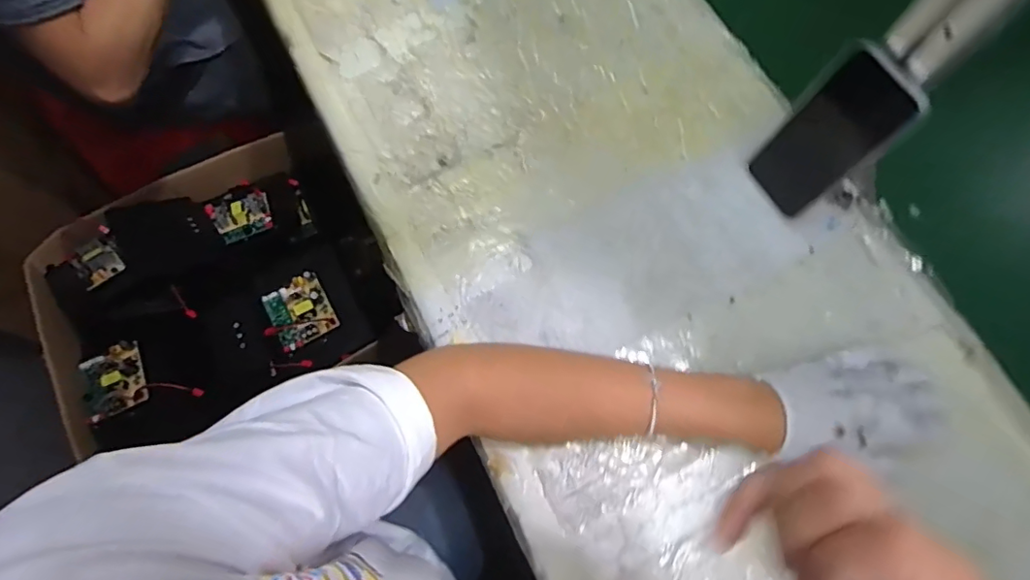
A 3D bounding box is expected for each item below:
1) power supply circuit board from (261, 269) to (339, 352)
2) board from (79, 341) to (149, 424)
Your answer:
[{"bbox_3d":[-0.338,0.034,0.864,0.093,0.031,0.101,-34,74,-11],"label":"power supply circuit board"},{"bbox_3d":[-0.611,0.136,0.837,0.089,0.020,0.098,-27,73,-8],"label":"board"}]

